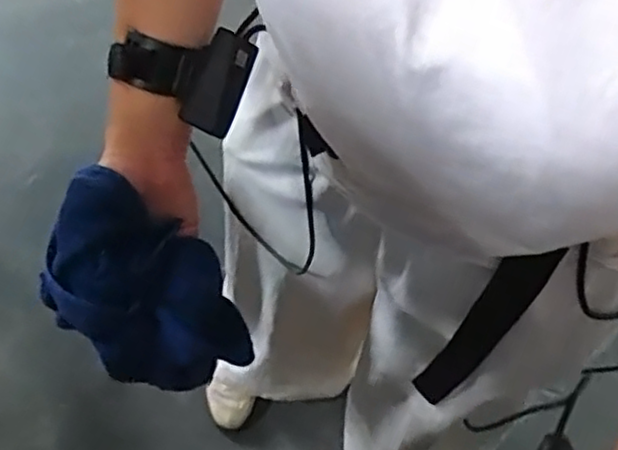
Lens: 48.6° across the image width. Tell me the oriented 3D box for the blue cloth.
[{"bbox_3d":[-0.119,0.054,0.507,0.142,0.122,0.104,18,60,8],"label":"blue cloth"}]

